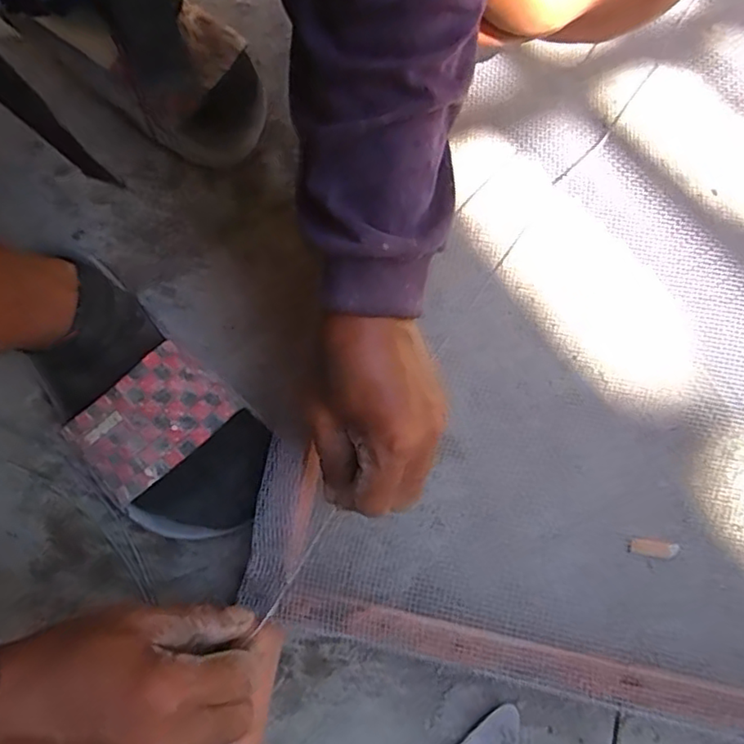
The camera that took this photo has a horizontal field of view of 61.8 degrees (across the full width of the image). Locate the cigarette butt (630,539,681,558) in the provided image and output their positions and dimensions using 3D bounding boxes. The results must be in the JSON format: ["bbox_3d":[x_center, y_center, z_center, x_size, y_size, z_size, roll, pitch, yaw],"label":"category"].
[{"bbox_3d":[0.195,0.122,0.429,0.033,0.004,0.010,7,71,5],"label":"cigarette butt"}]

